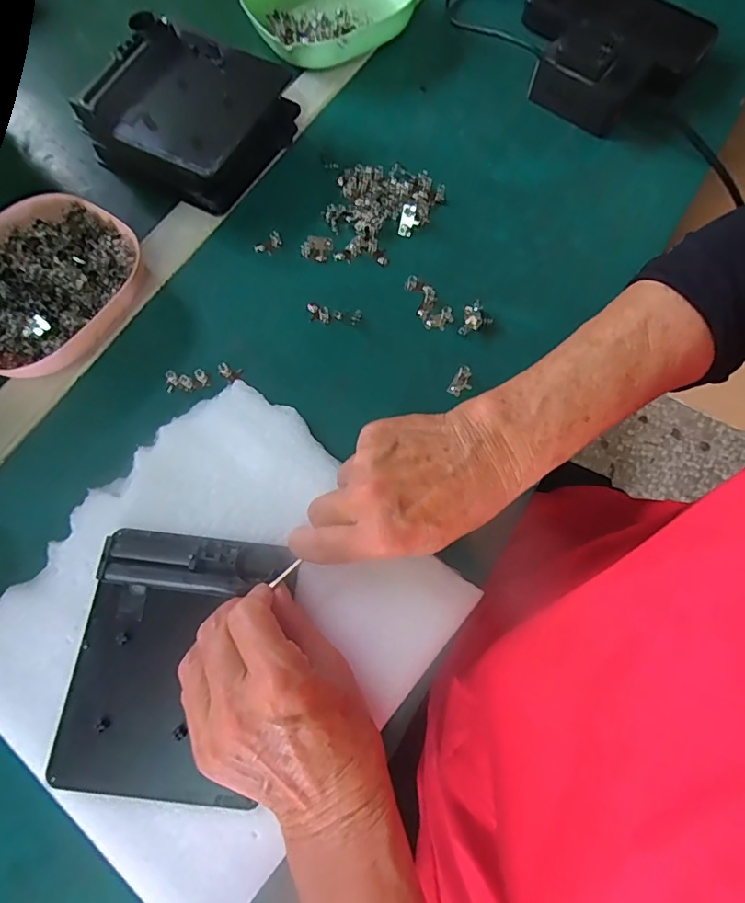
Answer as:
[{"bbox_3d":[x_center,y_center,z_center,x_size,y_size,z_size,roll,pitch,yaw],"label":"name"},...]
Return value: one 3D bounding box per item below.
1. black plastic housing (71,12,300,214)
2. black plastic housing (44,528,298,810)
[{"bbox_3d":[-0.140,-0.258,0.396,0.130,0.048,0.117,29,73,8],"label":"black plastic housing"},{"bbox_3d":[-0.109,0.112,0.282,0.104,0.014,0.133,7,71,1],"label":"black plastic housing"}]

